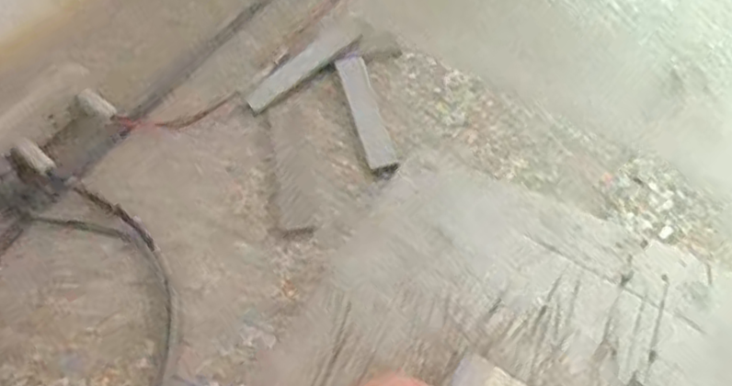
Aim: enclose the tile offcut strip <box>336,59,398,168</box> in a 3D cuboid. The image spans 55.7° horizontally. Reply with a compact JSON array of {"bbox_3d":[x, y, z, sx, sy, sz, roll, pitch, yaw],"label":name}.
[{"bbox_3d":[0.000,-0.083,0.708,0.028,0.009,0.149,-13,56,-7],"label":"tile offcut strip"}]

